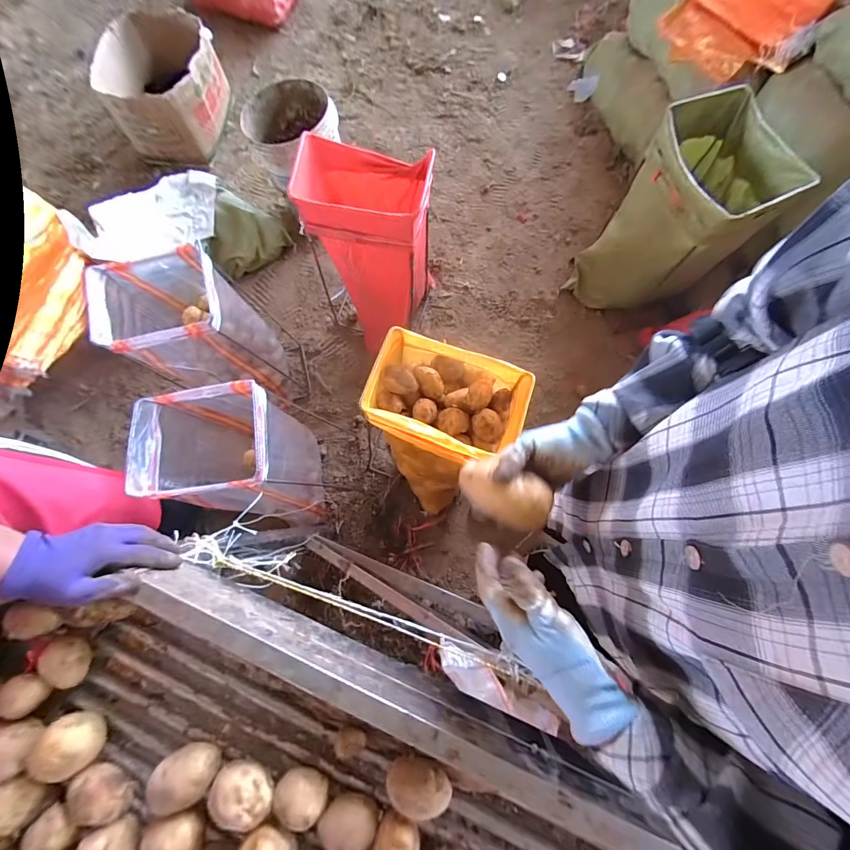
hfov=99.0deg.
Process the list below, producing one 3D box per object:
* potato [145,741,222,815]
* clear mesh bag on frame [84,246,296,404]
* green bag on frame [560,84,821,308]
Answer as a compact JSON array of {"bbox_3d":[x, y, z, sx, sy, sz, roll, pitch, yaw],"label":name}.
[{"bbox_3d":[-0.265,0.387,0.404,0.067,0.044,0.052,-38,79,-7],"label":"potato"},{"bbox_3d":[-0.567,-0.222,1.012,0.257,0.538,0.233,-8,77,0],"label":"clear mesh bag on frame"},{"bbox_3d":[0.670,-0.530,1.037,0.213,0.583,0.311,-42,79,-8],"label":"green bag on frame"}]

